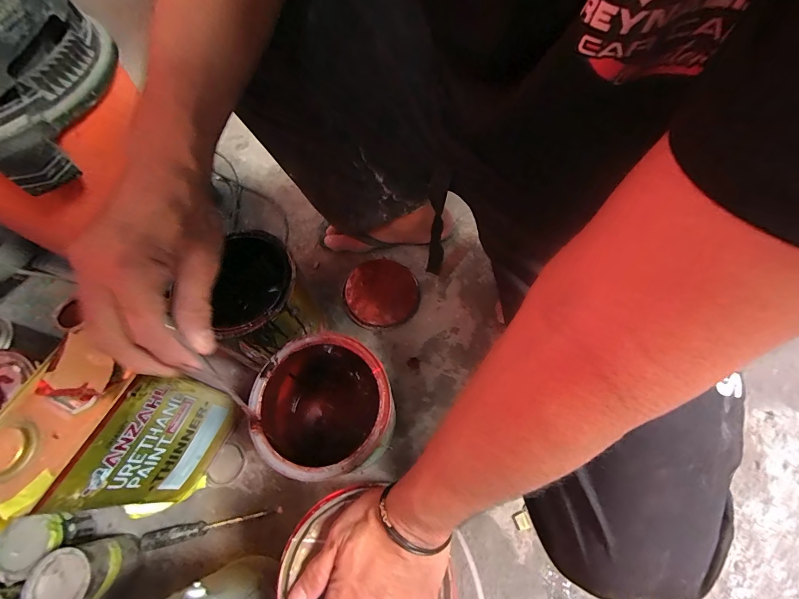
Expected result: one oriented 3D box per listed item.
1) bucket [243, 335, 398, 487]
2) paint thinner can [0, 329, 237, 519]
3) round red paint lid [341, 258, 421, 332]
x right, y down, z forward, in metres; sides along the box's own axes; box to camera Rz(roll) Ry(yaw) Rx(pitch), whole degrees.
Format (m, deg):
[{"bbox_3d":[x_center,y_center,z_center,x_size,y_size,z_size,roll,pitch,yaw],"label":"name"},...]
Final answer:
[{"bbox_3d":[-0.095,0.160,0.491,0.158,0.196,0.167,-1,65,2],"label":"bucket"},{"bbox_3d":[-0.335,0.165,0.455,0.111,0.255,0.157,22,68,12],"label":"paint thinner can"},{"bbox_3d":[-0.033,-0.017,0.675,0.141,0.016,0.144,-1,65,2],"label":"round red paint lid"}]

